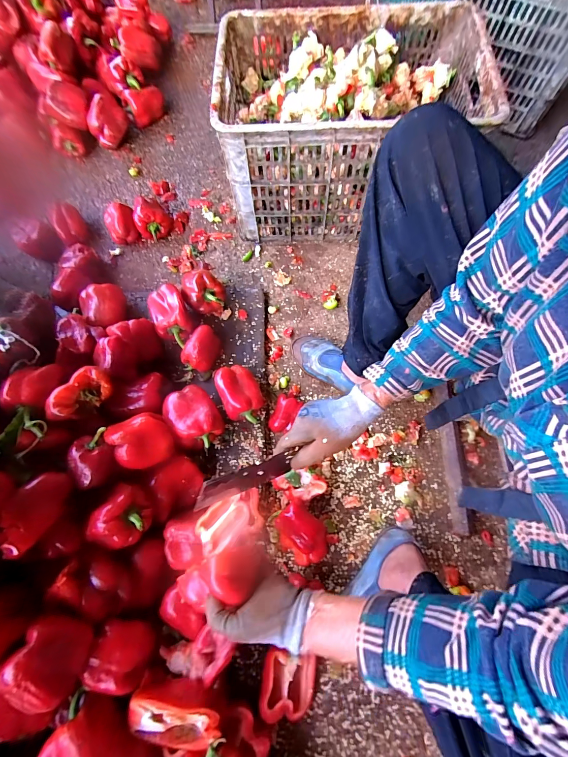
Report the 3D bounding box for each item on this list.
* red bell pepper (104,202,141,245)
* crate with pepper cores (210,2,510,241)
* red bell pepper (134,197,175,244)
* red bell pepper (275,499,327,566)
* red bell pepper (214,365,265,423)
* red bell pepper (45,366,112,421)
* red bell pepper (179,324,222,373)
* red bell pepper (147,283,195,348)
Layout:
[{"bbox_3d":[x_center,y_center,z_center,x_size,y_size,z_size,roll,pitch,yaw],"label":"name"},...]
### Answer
[{"bbox_3d":[-0.422,-0.398,0.831,0.075,0.074,0.077,-21,73,-7],"label":"red bell pepper"},{"bbox_3d":[0.125,-0.560,0.750,0.507,0.309,0.372,2,71,0],"label":"crate with pepper cores"},{"bbox_3d":[-0.345,-0.428,0.833,0.088,0.073,0.112,-18,72,-6],"label":"red bell pepper"},{"bbox_3d":[0.031,0.284,0.579,0.080,0.078,0.106,-43,77,-13],"label":"red bell pepper"},{"bbox_3d":[-0.089,0.032,0.658,0.081,0.085,0.121,-23,73,-8],"label":"red bell pepper"},{"bbox_3d":[-0.352,0.030,0.548,0.056,0.050,0.110,37,75,11],"label":"red bell pepper"},{"bbox_3d":[-0.178,-0.065,0.694,0.060,0.061,0.090,21,72,7],"label":"red bell pepper"},{"bbox_3d":[-0.249,-0.136,0.700,0.078,0.066,0.125,-22,73,-8],"label":"red bell pepper"}]

